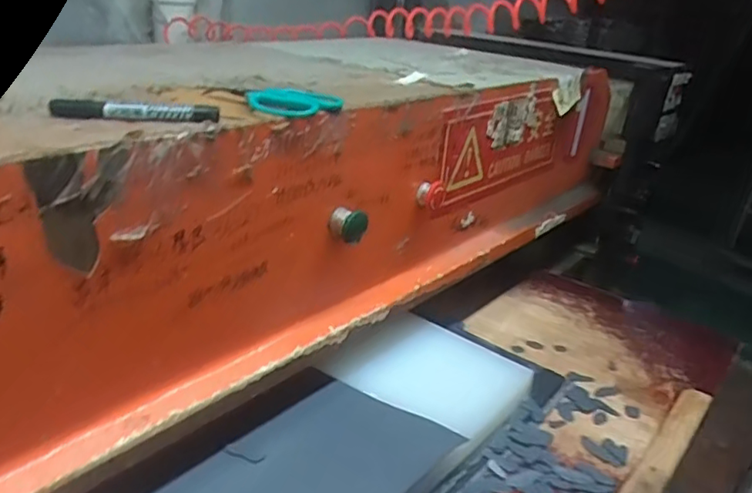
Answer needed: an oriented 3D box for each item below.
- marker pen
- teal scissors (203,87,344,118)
[{"bbox_3d":[-0.196,-0.110,0.485,0.129,0.014,0.012,7,24,-11],"label":"marker pen"},{"bbox_3d":[-0.102,-0.149,0.583,0.135,0.013,0.081,30,30,36],"label":"teal scissors"}]

